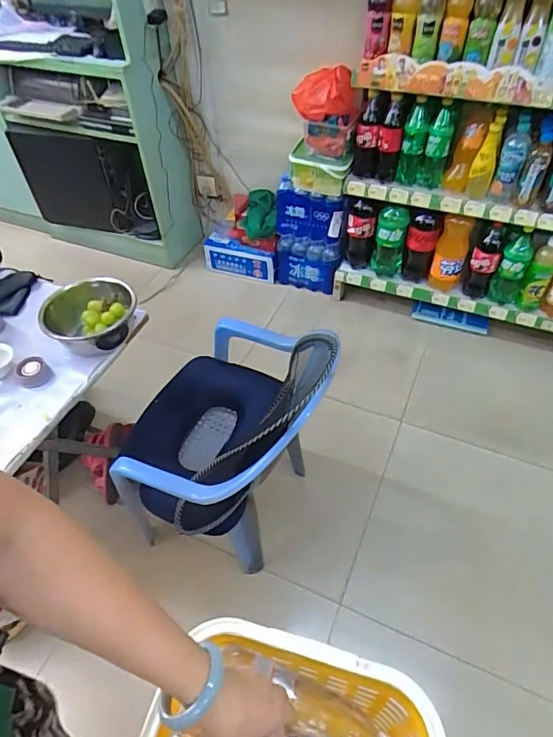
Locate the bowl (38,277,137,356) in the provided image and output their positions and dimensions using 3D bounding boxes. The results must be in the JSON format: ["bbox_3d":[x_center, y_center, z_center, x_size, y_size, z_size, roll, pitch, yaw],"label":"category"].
[{"bbox_3d":[-0.397,-0.111,1.011,0.186,0.077,0.188,-1,51,2],"label":"bowl"}]

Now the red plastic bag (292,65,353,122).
[{"bbox_3d":[0.132,-0.789,1.353,0.176,0.127,0.069,2,51,4],"label":"red plastic bag"}]

